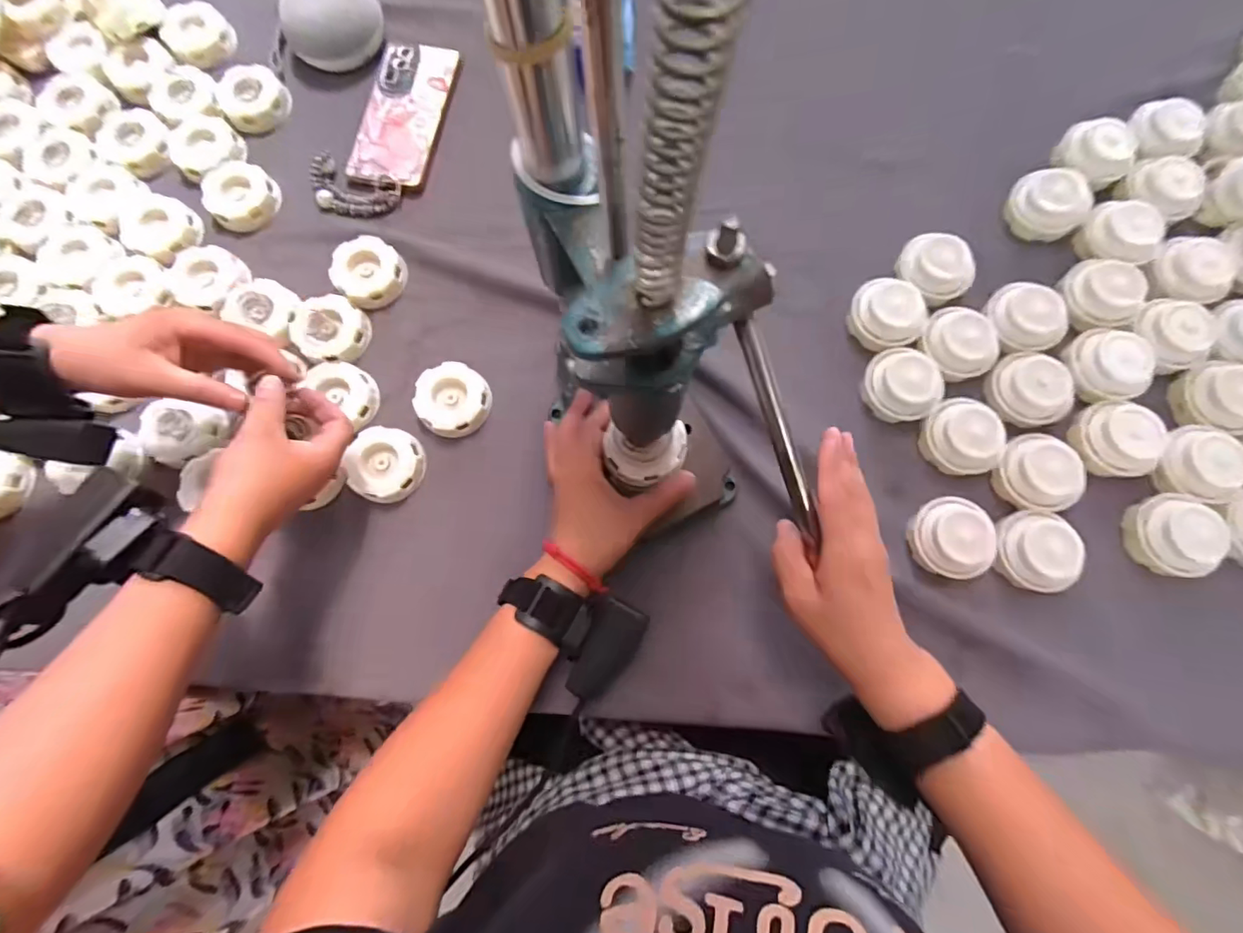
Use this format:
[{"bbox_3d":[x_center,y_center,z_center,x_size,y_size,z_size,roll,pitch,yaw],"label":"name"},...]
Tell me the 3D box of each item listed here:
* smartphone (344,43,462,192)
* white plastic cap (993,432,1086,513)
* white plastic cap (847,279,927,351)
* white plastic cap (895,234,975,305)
[{"bbox_3d":[-0.213,-0.349,0.525,0.079,0.009,0.158,10,79,3],"label":"smartphone"},{"bbox_3d":[0.337,0.003,0.430,0.058,0.031,0.062,0,79,1],"label":"white plastic cap"},{"bbox_3d":[0.231,-0.133,0.461,0.051,0.029,0.063,-42,81,-7],"label":"white plastic cap"},{"bbox_3d":[0.280,-0.176,0.473,0.056,0.027,0.058,-12,91,9],"label":"white plastic cap"}]

